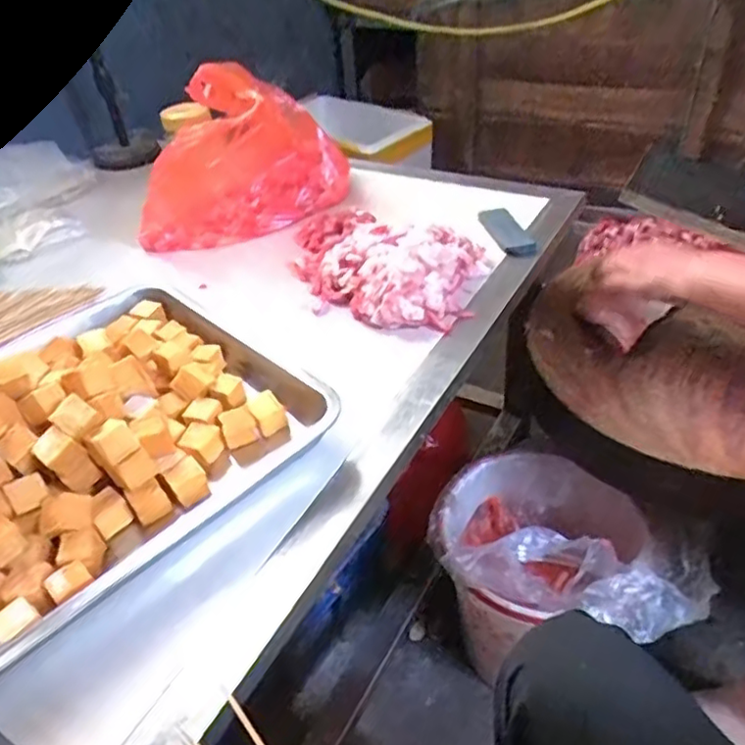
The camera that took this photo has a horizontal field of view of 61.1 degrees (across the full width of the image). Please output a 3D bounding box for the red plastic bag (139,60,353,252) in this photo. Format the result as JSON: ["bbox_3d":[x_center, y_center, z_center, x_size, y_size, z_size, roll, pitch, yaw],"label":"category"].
[{"bbox_3d":[-0.165,-0.273,0.783,0.142,0.198,0.245,21,46,29],"label":"red plastic bag"}]

